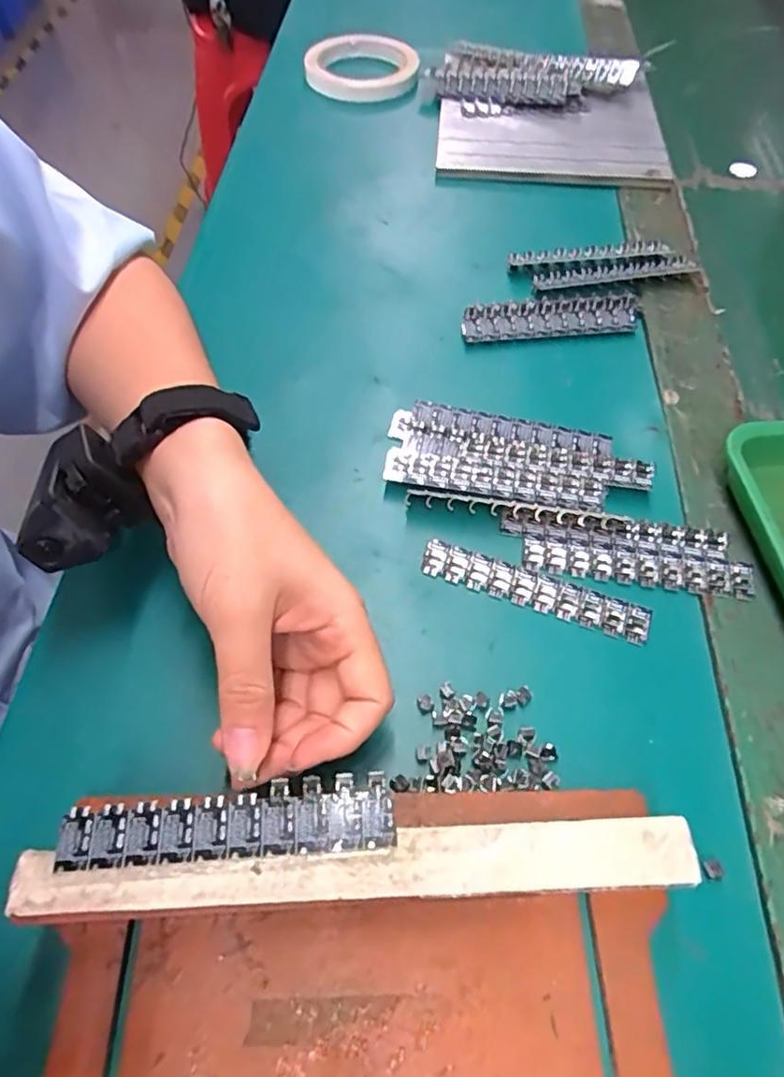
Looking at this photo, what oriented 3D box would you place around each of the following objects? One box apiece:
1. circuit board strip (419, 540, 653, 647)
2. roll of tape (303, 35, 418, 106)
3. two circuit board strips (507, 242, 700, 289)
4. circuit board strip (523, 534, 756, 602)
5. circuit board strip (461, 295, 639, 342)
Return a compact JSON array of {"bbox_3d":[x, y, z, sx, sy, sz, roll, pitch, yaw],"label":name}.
[{"bbox_3d":[0.067,0.024,0.304,0.108,0.004,0.020,17,59,10],"label":"circuit board strip"},{"bbox_3d":[-0.027,-0.431,0.583,0.100,0.021,0.100,0,58,0],"label":"roll of tape"},{"bbox_3d":[0.140,-0.185,0.429,0.115,0.009,0.036,-6,58,-5],"label":"two circuit board strips"},{"bbox_3d":[0.119,0.012,0.309,0.107,0.005,0.020,9,58,4],"label":"circuit board strip"},{"bbox_3d":[0.101,-0.139,0.400,0.113,0.004,0.026,-6,80,-6],"label":"circuit board strip"}]

